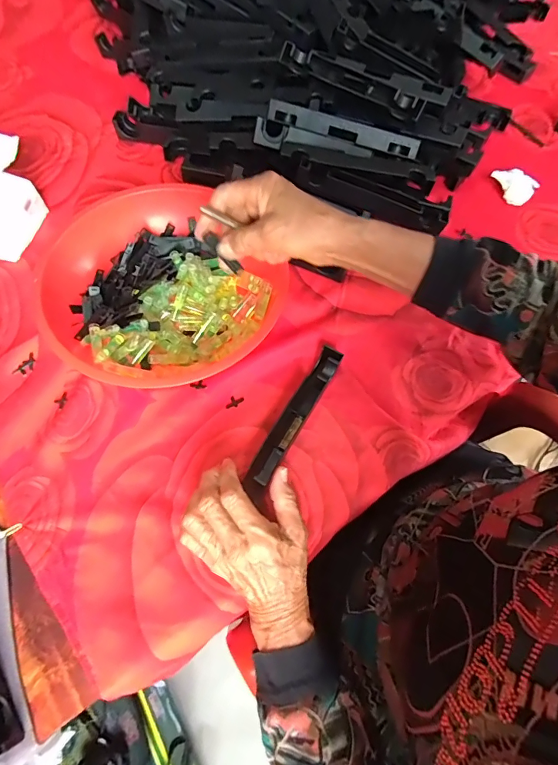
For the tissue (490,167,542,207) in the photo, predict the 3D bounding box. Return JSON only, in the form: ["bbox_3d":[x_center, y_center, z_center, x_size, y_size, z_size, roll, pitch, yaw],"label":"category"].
[{"bbox_3d":[0.337,-0.284,0.587,0.045,0.023,0.056,-37,73,-15],"label":"tissue"}]

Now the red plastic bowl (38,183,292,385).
[{"bbox_3d":[-0.120,-0.095,0.449,0.227,0.077,0.236,0,67,-1],"label":"red plastic bowl"}]

